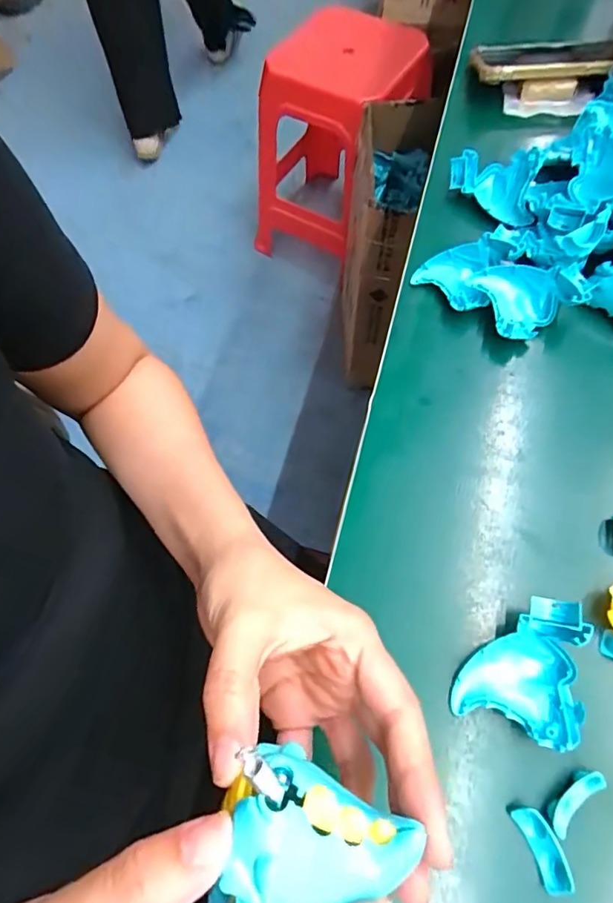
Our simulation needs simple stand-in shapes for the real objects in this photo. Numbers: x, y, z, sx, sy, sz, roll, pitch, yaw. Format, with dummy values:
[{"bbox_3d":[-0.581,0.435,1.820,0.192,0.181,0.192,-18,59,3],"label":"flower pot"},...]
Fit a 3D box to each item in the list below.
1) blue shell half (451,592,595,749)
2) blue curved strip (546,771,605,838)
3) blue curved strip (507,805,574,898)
[{"bbox_3d":[0.111,0.107,0.253,0.055,0.034,0.066,17,67,11],"label":"blue shell half"},{"bbox_3d":[0.127,0.166,0.238,0.034,0.012,0.011,-40,69,-14],"label":"blue curved strip"},{"bbox_3d":[0.109,0.184,0.231,0.013,0.014,0.034,-20,66,-6],"label":"blue curved strip"}]

